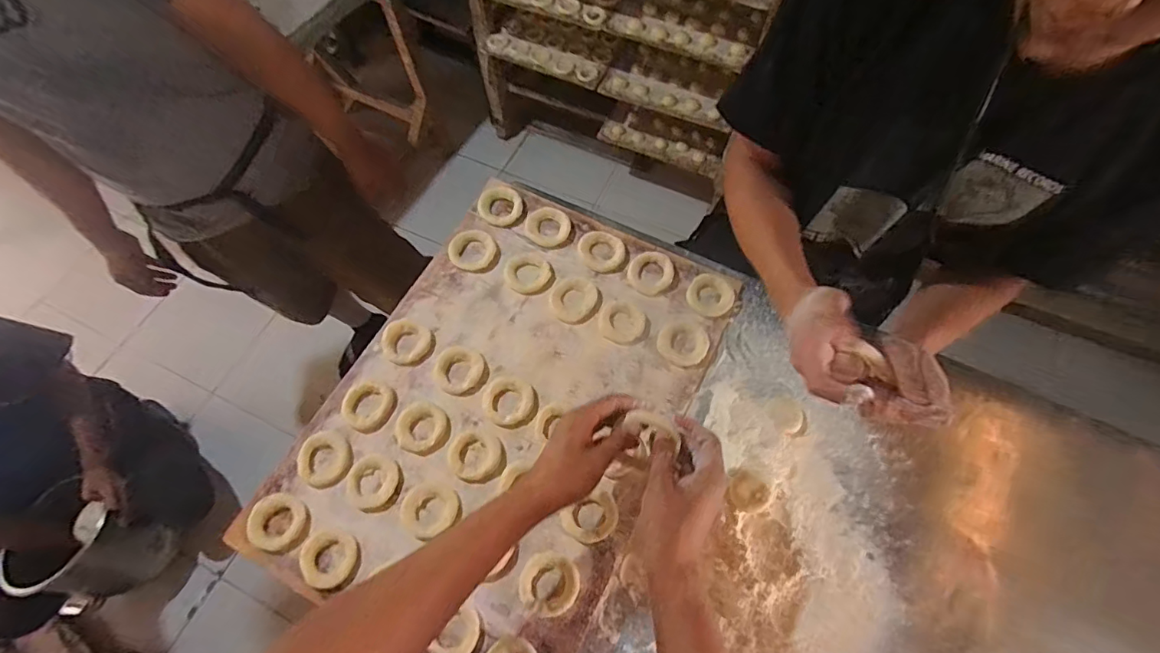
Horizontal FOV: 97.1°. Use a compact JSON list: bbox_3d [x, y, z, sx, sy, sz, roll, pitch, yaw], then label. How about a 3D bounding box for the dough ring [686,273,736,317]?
[{"bbox_3d":[0.185,-0.045,0.722,0.062,0.012,0.060,0,65,0],"label":"dough ring"}]

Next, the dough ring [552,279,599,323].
[{"bbox_3d":[-0.009,-0.038,0.731,0.062,0.011,0.068,0,65,0],"label":"dough ring"}]

